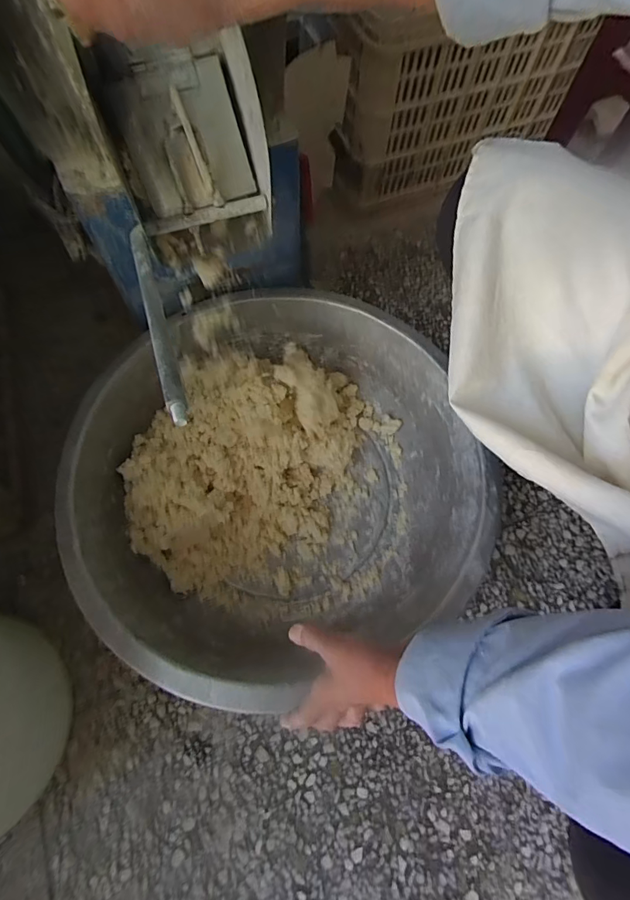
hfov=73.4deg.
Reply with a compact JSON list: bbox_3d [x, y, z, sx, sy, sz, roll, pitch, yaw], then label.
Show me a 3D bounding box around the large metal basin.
[{"bbox_3d":[-0.045,0.038,0.570,0.487,0.168,0.459,0,66,1],"label":"large metal basin"}]

